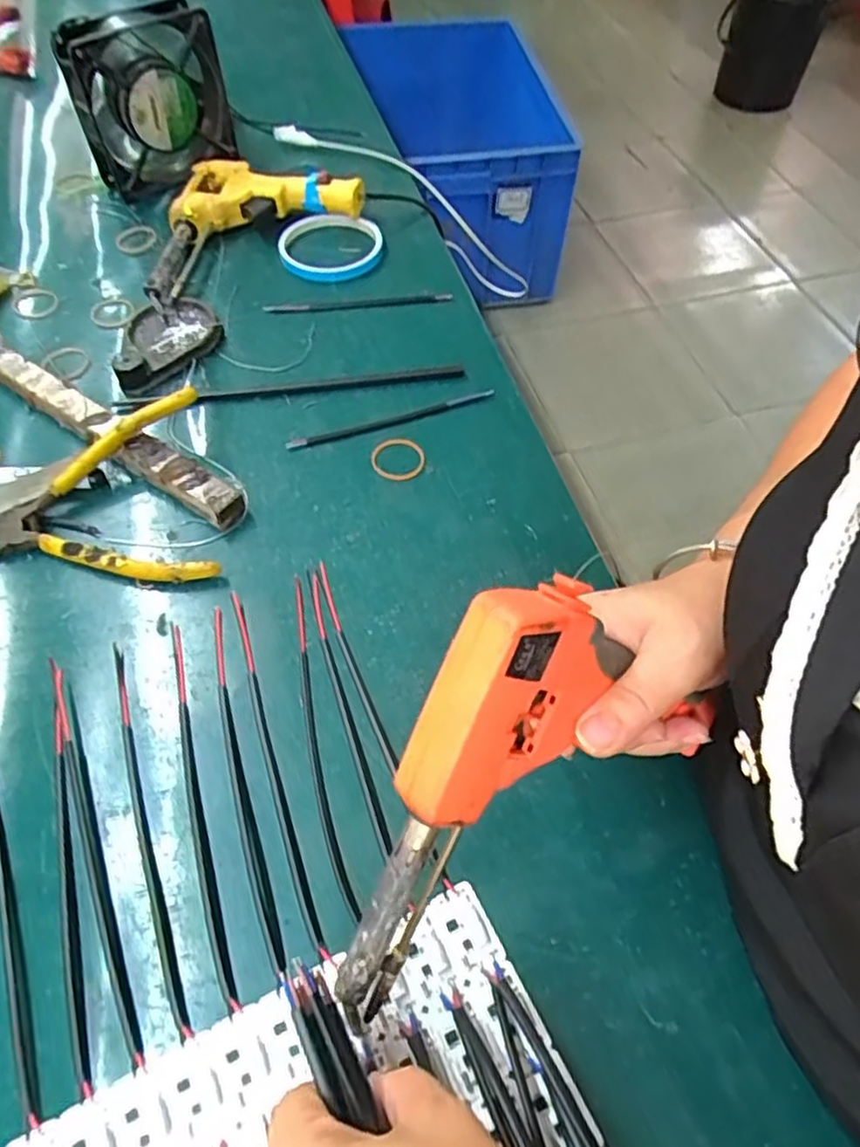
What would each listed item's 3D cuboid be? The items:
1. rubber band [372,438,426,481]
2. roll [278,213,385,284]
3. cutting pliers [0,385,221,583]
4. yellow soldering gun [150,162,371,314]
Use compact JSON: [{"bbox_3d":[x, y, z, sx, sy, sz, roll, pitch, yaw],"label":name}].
[{"bbox_3d":[-0.021,-0.076,0.455,0.034,0.004,0.034,0,56,0],"label":"rubber band"},{"bbox_3d":[-0.082,-0.272,0.588,0.086,0.014,0.092,0,56,0],"label":"roll"},{"bbox_3d":[-0.214,-0.046,0.421,0.160,0.037,0.128,-9,56,-6],"label":"cutting pliers"},{"bbox_3d":[-0.162,-0.287,0.565,0.203,0.037,0.106,-40,64,-23],"label":"yellow soldering gun"}]

